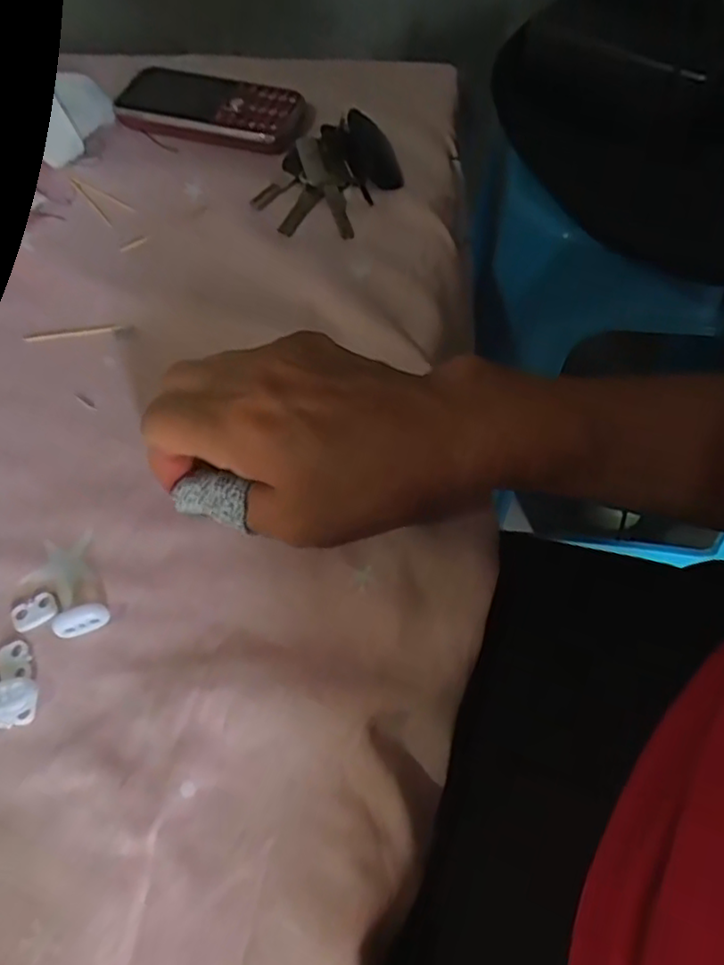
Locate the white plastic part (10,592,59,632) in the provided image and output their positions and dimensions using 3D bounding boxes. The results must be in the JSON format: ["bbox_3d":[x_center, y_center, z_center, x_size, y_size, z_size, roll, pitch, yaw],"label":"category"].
[{"bbox_3d":[-0.139,0.054,0.286,0.018,0.004,0.013,-33,64,-16],"label":"white plastic part"}]

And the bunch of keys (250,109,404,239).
[{"bbox_3d":[-0.017,-0.190,0.410,0.071,0.015,0.099,21,63,13],"label":"bunch of keys"}]

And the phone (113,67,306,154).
[{"bbox_3d":[-0.099,-0.244,0.444,0.121,0.016,0.055,12,62,9],"label":"phone"}]

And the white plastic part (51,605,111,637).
[{"bbox_3d":[-0.115,0.058,0.280,0.022,0.010,0.011,-14,61,-6],"label":"white plastic part"}]

